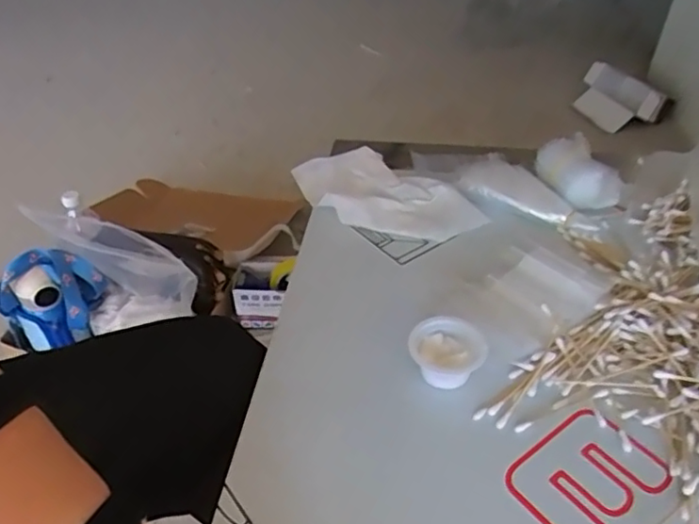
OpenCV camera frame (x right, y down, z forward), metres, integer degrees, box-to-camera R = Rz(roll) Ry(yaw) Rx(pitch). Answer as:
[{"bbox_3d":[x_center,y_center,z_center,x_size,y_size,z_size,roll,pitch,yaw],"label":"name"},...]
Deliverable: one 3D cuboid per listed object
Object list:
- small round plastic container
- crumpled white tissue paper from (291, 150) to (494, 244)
[{"bbox_3d":[0.071,0.066,0.426,0.051,0.028,0.047,-2,42,2],"label":"small round plastic container"},{"bbox_3d":[0.030,-0.069,0.590,0.198,0.019,0.093,24,49,27],"label":"crumpled white tissue paper"}]

